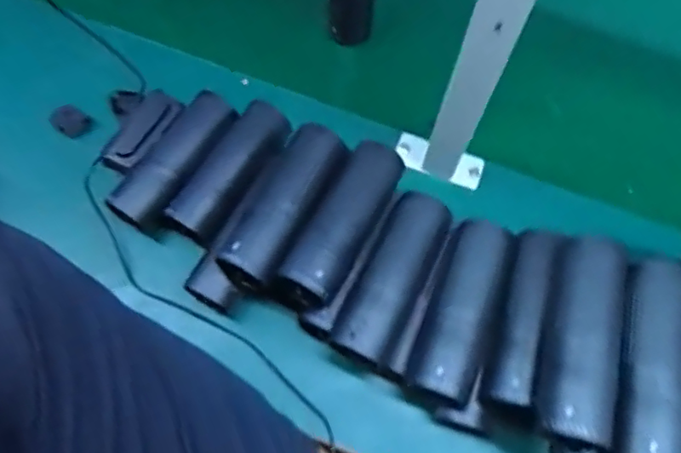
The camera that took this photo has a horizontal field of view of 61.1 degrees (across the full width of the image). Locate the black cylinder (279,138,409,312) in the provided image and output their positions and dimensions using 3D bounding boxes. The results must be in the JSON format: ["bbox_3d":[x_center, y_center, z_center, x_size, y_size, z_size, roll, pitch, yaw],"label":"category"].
[{"bbox_3d":[0.003,-0.002,0.539,0.052,0.045,0.168,28,69,9],"label":"black cylinder"}]

